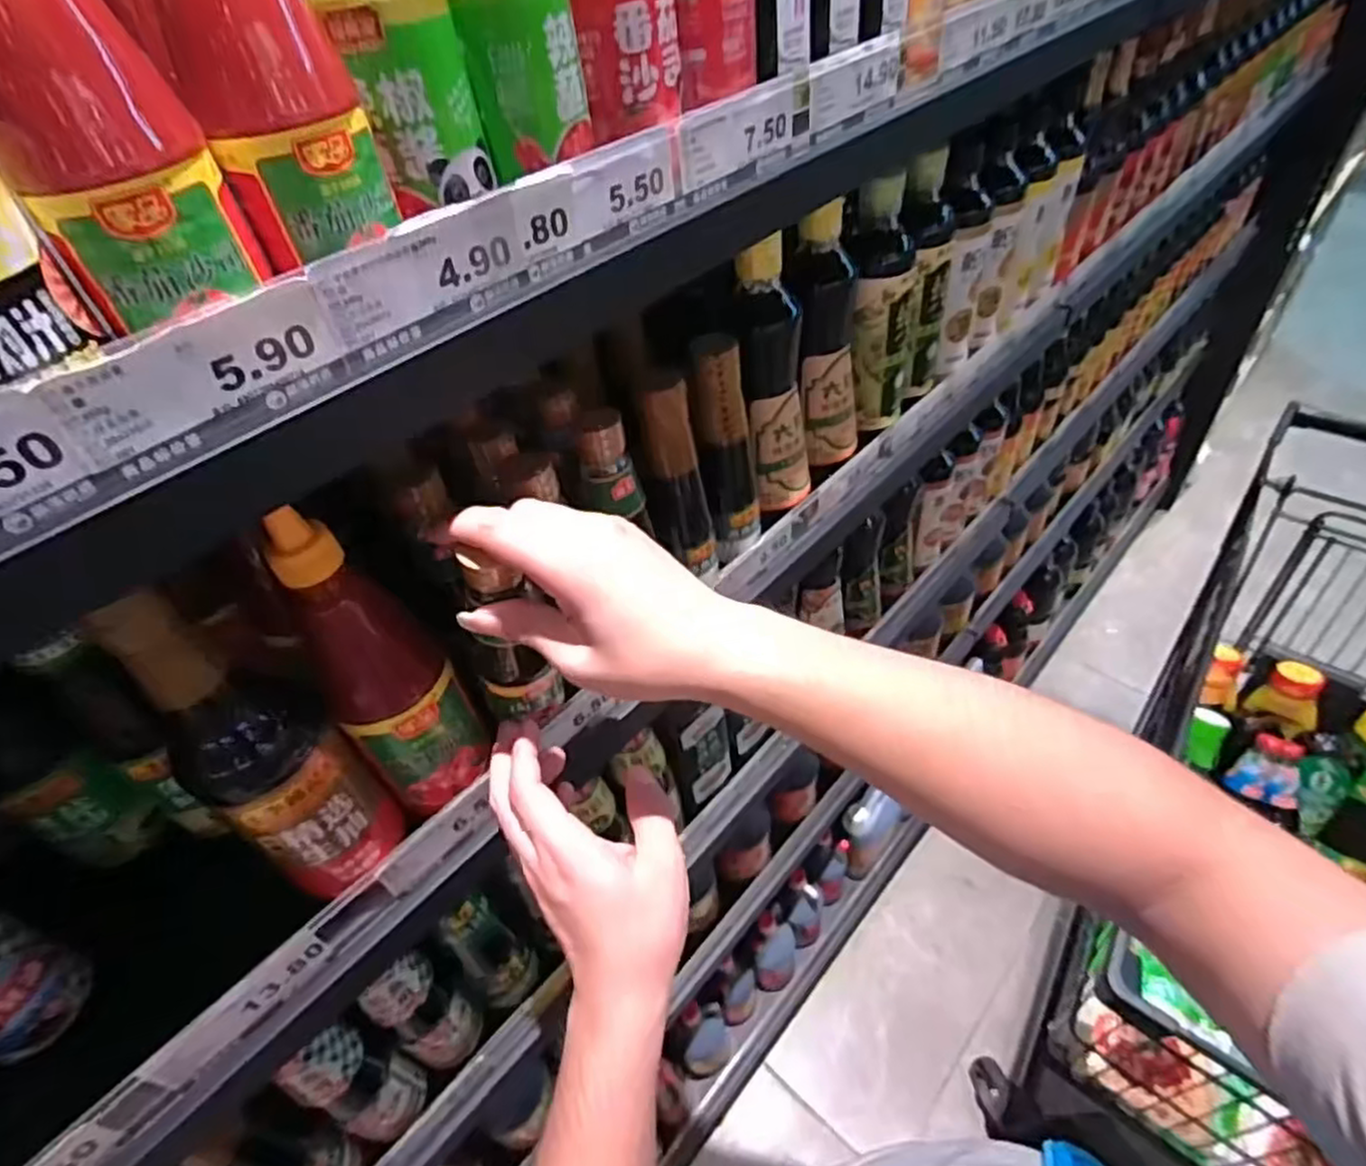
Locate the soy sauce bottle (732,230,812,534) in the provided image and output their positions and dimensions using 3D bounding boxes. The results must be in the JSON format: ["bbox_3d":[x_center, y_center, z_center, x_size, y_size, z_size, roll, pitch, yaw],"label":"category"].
[{"bbox_3d":[0.067,-0.141,0.538,0.055,0.205,0.057,6,46,14],"label":"soy sauce bottle"}]

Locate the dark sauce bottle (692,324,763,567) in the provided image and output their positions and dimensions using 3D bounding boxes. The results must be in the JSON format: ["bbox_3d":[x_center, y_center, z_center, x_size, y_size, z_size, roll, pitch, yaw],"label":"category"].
[{"bbox_3d":[0.034,-0.094,0.527,0.043,0.161,0.052,-2,44,6],"label":"dark sauce bottle"}]

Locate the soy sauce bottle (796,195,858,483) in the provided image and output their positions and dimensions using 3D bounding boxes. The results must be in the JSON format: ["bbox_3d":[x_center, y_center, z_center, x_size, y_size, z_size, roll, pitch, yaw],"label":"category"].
[{"bbox_3d":[0.117,-0.187,0.575,0.053,0.202,0.069,6,46,14],"label":"soy sauce bottle"}]

